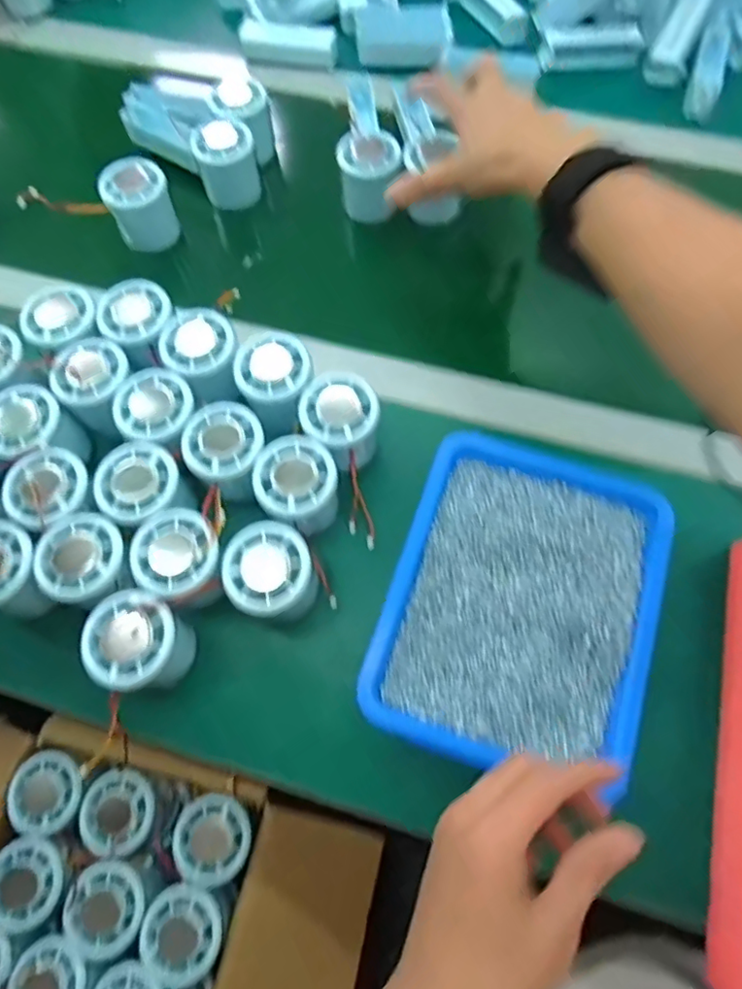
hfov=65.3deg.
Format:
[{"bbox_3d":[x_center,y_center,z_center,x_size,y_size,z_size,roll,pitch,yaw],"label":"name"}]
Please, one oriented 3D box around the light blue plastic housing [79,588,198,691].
[{"bbox_3d":[-0.146,0.098,0.377,0.068,0.046,0.060,37,73,14],"label":"light blue plastic housing"}]

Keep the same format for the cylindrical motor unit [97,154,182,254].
[{"bbox_3d":[-0.213,-0.269,0.540,0.054,0.062,0.051,0,68,1],"label":"cylindrical motor unit"}]

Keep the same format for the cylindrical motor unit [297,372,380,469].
[{"bbox_3d":[-0.022,-0.053,0.439,0.057,0.052,0.060,-41,73,-14],"label":"cylindrical motor unit"}]

